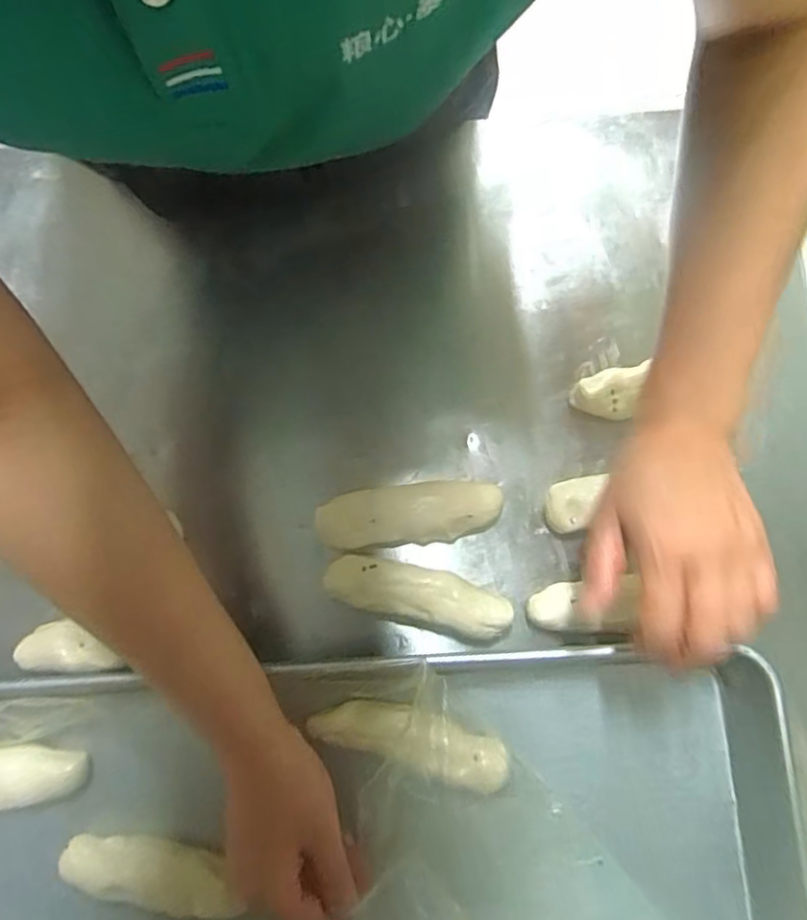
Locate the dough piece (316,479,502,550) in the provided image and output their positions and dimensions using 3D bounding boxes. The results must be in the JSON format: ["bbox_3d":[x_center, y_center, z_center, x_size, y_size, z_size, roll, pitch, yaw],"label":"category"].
[{"bbox_3d":[0.004,0.034,0.427,0.127,0.034,0.042,-5,79,0],"label":"dough piece"}]

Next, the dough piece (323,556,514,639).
[{"bbox_3d":[0.009,0.090,0.420,0.123,0.028,0.034,16,80,4],"label":"dough piece"}]

